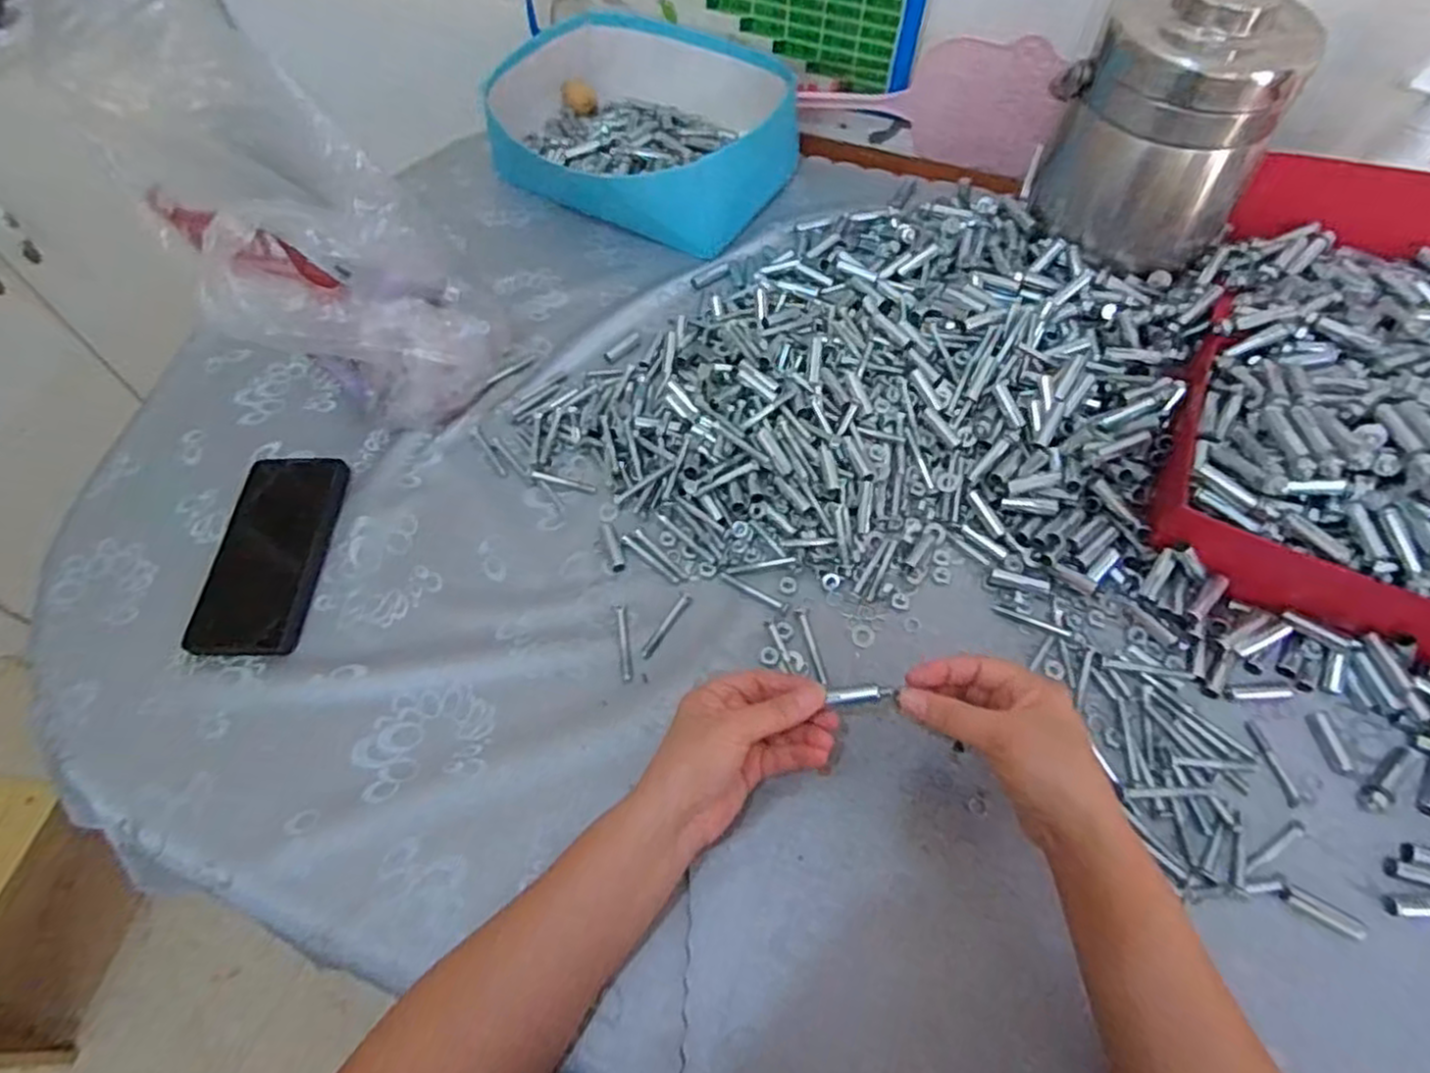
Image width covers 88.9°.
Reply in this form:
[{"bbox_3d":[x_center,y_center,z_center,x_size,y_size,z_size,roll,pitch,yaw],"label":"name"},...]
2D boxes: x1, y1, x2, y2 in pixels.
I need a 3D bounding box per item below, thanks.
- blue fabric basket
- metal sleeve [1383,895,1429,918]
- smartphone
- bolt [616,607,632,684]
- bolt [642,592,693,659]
[{"bbox_3d":[-0.070,-0.442,0.774,0.303,0.079,0.257,24,61,14],"label":"blue fabric basket"},{"bbox_3d":[0.404,0.210,0.413,0.043,0.011,0.011,3,61,4],"label":"metal sleeve"},{"bbox_3d":[-0.334,0.009,0.549,0.085,0.007,0.166,0,58,0],"label":"smartphone"},{"bbox_3d":[-0.064,0.073,0.510,0.007,0.004,0.058,-10,61,-4],"label":"bolt"},{"bbox_3d":[-0.034,0.063,0.517,0.009,0.004,0.057,27,65,16],"label":"bolt"}]

